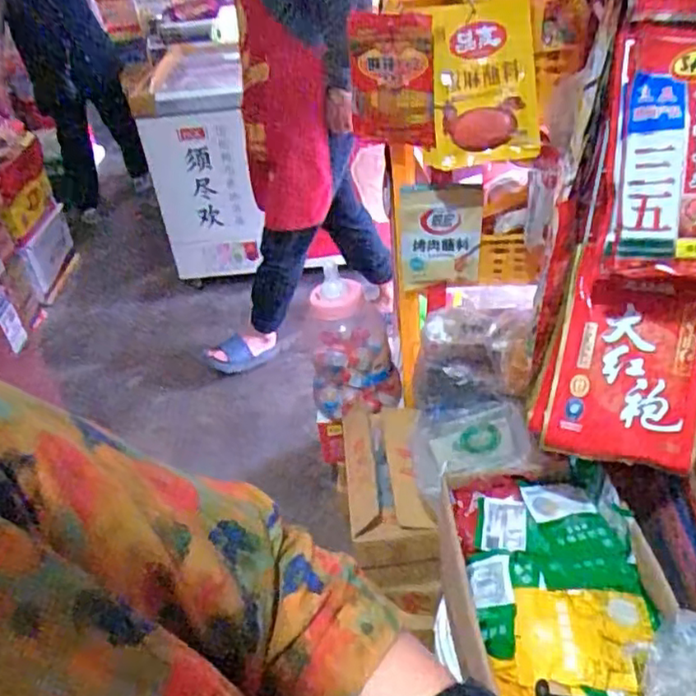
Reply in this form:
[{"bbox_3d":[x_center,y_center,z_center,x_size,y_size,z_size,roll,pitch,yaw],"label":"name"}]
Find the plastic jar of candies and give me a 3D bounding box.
[{"bbox_3d":[0.017,0.011,1.454,0.194,0.308,0.154,16,42,28],"label":"plastic jar of candies"}]

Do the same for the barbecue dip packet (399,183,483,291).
[{"bbox_3d":[0.177,-0.212,1.264,0.154,0.221,0.023,4,38,15],"label":"barbecue dip packet"}]

